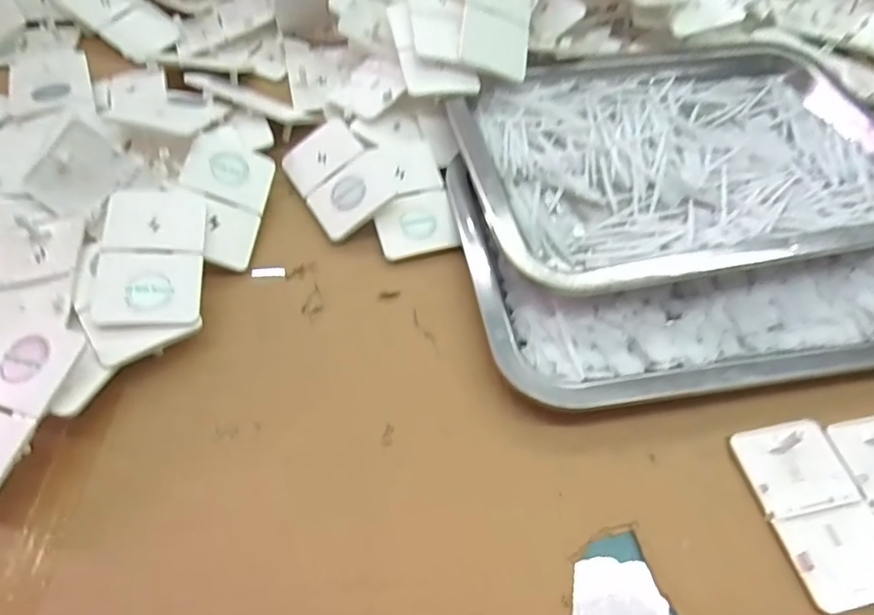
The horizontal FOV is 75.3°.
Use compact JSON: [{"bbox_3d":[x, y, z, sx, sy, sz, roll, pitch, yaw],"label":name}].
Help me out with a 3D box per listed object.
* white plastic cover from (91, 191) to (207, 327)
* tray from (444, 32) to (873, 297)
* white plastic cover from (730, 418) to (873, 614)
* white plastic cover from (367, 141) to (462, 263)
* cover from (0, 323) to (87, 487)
[{"bbox_3d":[-0.160,-0.029,0.317,0.053,0.008,0.087,-1,62,-16],"label":"white plastic cover"},{"bbox_3d":[0.167,-0.115,0.392,0.301,0.028,0.212,-10,57,-10],"label":"tray"},{"bbox_3d":[0.189,0.099,0.280,0.052,0.007,0.086,-9,56,-9],"label":"white plastic cover"},{"bbox_3d":[-0.017,-0.077,0.377,0.049,0.008,0.094,-7,56,-9],"label":"white plastic cover"},{"bbox_3d":[-0.209,0.046,0.268,0.050,0.008,0.086,8,60,12],"label":"cover"}]

